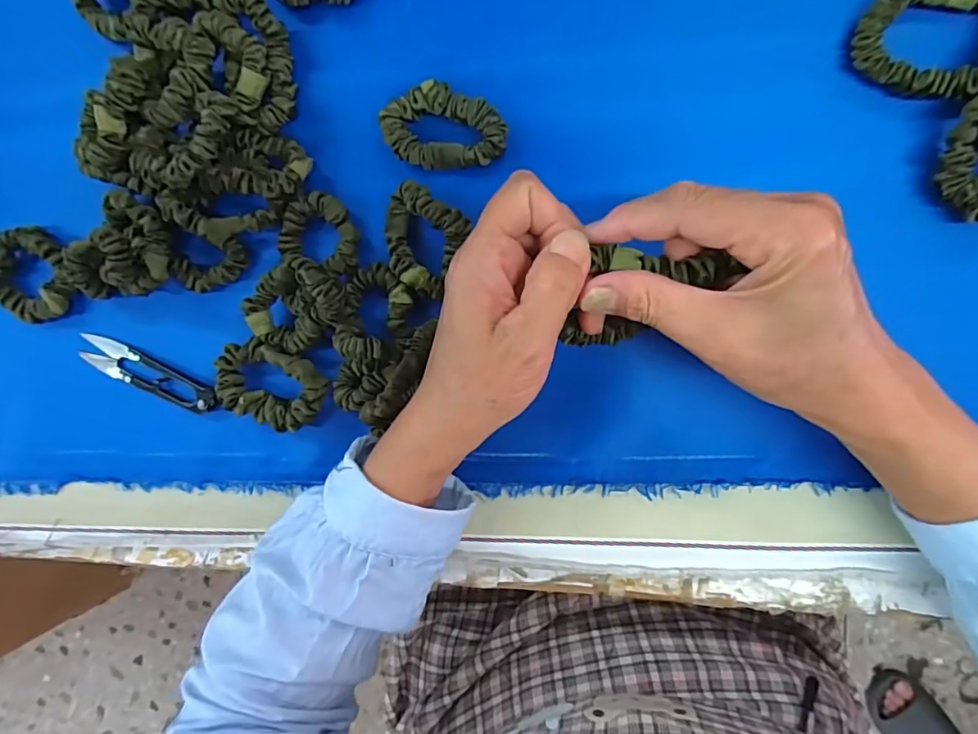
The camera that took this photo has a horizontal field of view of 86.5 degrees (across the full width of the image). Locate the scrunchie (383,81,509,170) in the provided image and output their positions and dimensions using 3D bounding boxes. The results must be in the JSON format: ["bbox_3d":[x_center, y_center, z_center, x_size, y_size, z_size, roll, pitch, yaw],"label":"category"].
[{"bbox_3d":[-0.026,-0.141,0.305,0.071,0.016,0.042,1,92,6],"label":"scrunchie"}]

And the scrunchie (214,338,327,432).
[{"bbox_3d":[-0.135,0.012,0.317,0.068,0.015,0.045,25,94,5],"label":"scrunchie"}]

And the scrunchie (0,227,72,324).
[{"bbox_3d":[-0.302,-0.060,0.340,0.055,0.012,0.057,22,94,5],"label":"scrunchie"}]

